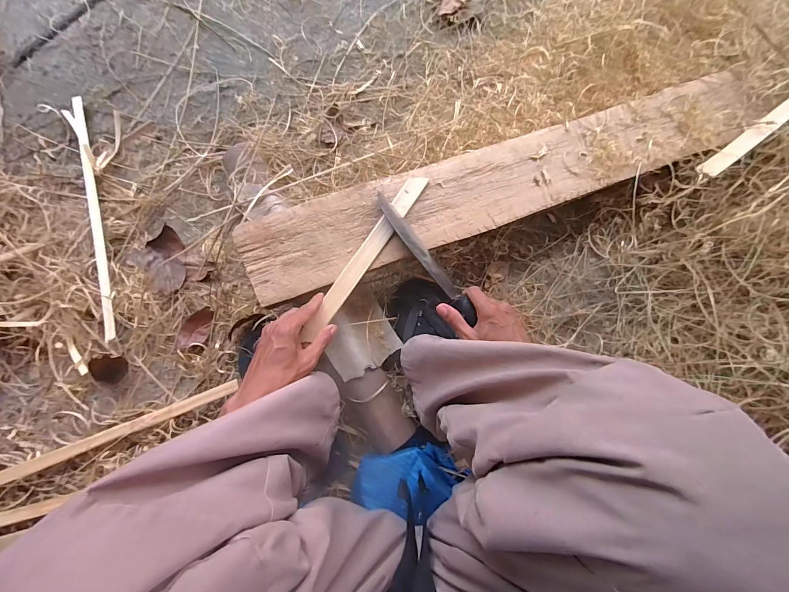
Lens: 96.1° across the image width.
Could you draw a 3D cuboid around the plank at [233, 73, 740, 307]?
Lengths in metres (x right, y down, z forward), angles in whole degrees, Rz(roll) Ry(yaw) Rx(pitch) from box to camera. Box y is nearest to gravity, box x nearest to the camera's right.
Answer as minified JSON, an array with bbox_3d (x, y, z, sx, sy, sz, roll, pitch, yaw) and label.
[{"bbox_3d":[0.176,-0.181,0.554,0.817,0.030,0.135,-21,86,-6],"label":"plank"}]

